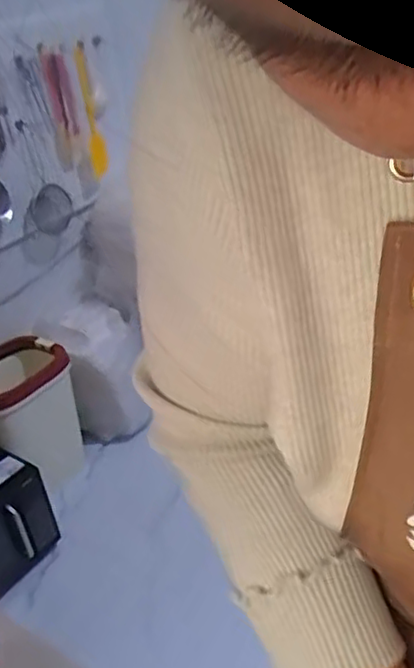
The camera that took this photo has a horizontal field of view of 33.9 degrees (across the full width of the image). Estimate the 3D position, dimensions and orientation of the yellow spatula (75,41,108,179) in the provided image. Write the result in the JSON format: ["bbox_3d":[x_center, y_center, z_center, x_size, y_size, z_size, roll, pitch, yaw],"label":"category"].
[{"bbox_3d":[-0.318,-0.612,1.863,0.017,0.350,0.076,-3,12,26],"label":"yellow spatula"}]

